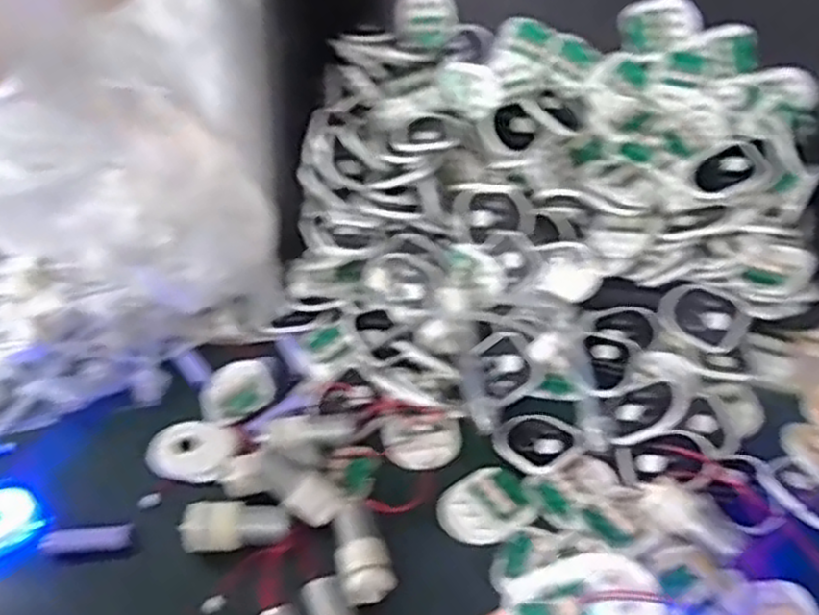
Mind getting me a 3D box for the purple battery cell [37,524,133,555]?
[{"bbox_3d":[-0.207,0.151,0.489,0.057,0.012,0.014,-4,38,-4],"label":"purple battery cell"}]

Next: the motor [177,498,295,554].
[{"bbox_3d":[-0.110,0.140,0.484,0.066,0.023,0.024,-3,38,-2],"label":"motor"}]

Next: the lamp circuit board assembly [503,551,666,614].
[{"bbox_3d":[0.073,0.123,0.302,0.055,0.013,0.047,-23,73,-9],"label":"lamp circuit board assembly"}]

